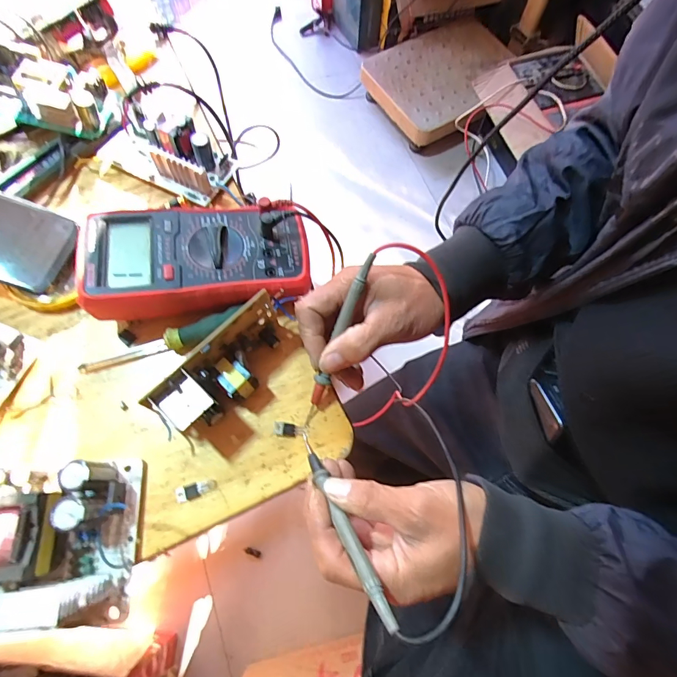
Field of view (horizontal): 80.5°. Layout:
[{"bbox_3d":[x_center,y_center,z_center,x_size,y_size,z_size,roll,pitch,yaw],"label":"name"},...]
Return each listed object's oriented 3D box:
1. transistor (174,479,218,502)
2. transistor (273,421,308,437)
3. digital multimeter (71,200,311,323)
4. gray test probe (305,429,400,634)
[{"bbox_3d":[-0.110,0.117,0.307,0.030,0.004,0.011,-12,71,-6],"label":"transistor"},{"bbox_3d":[-0.039,0.075,0.325,0.027,0.005,0.011,7,70,1],"label":"transistor"},{"bbox_3d":[-0.116,-0.066,0.342,0.176,0.053,0.089,-10,70,-5],"label":"digital multimeter"},{"bbox_3d":[0.001,0.119,0.270,0.009,0.010,0.146,-25,39,-10],"label":"gray test probe"}]

